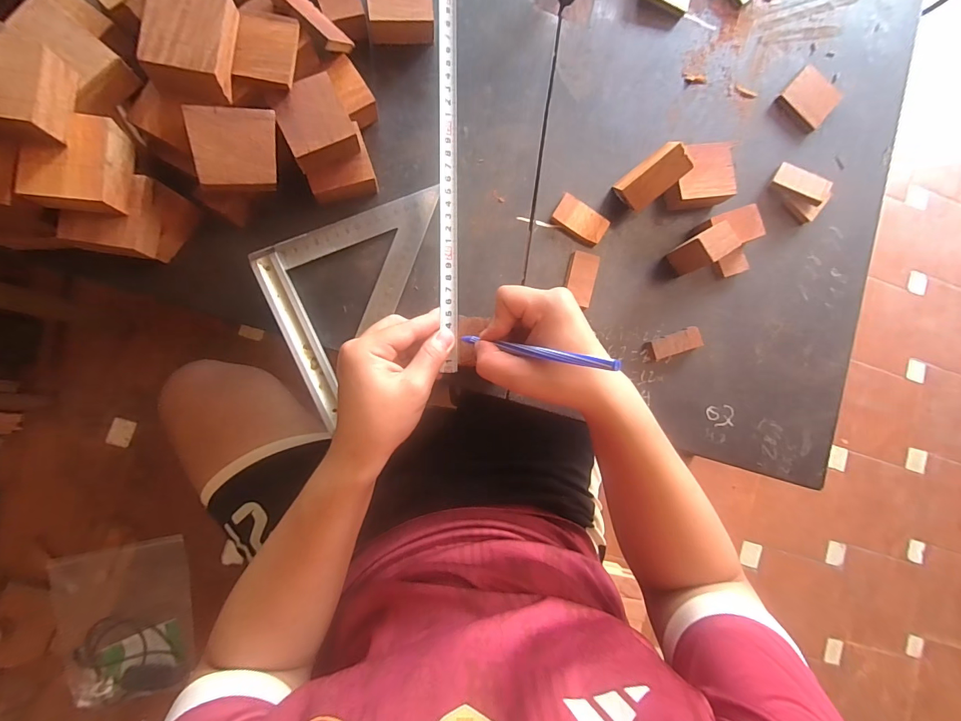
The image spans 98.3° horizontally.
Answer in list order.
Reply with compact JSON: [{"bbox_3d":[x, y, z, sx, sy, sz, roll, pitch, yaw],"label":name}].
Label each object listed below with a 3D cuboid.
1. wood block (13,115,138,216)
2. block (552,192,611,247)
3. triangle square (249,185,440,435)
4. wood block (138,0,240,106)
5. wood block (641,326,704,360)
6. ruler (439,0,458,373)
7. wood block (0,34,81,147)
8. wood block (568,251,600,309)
[{"bbox_3d":[-0.292,-0.143,0.302,0.054,0.025,0.063,7,88,-7],"label":"wood block"},{"bbox_3d":[0.101,-0.142,0.423,0.054,0.012,0.033,30,83,-6],"label":"block"},{"bbox_3d":[-0.095,-0.059,0.390,0.179,0.015,0.163,-26,91,-9],"label":"triangle square"},{"bbox_3d":[-0.219,-0.241,0.316,0.055,0.025,0.074,6,88,-7],"label":"wood block"},{"bbox_3d":[0.198,-0.017,0.426,0.059,0.012,0.022,-19,90,-9],"label":"wood block"},{"bbox_3d":[-0.026,-0.231,0.332,0.016,0.006,0.479,-2,96,-25],"label":"ruler"},{"bbox_3d":[-0.310,-0.180,0.274,0.054,0.026,0.059,3,88,-7],"label":"wood block"},{"bbox_3d":[0.102,-0.082,0.421,0.029,0.010,0.054,12,85,-8],"label":"wood block"}]

